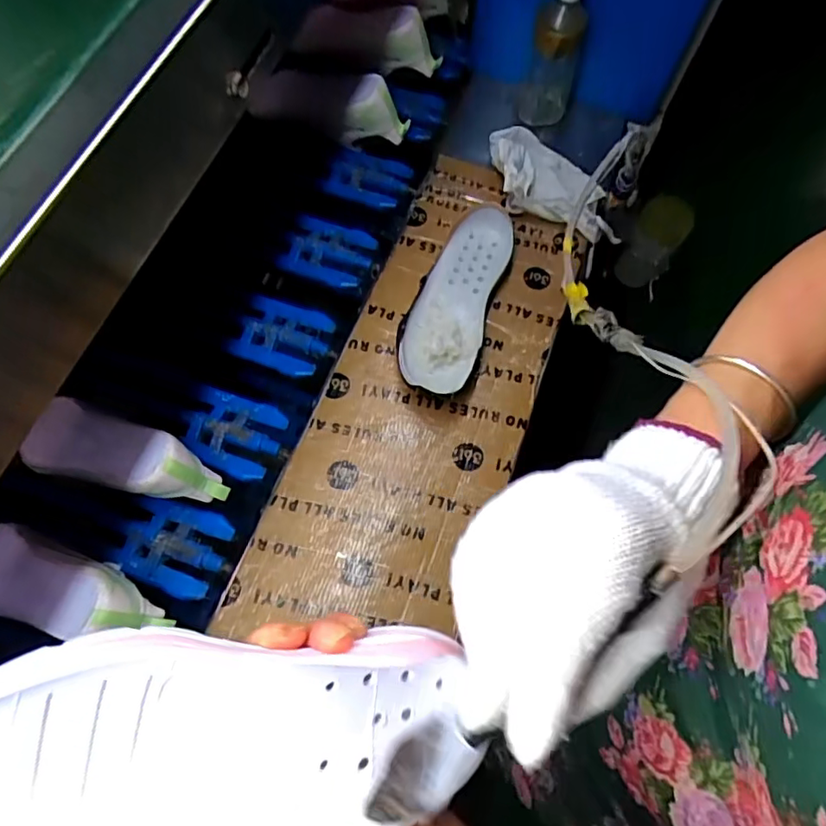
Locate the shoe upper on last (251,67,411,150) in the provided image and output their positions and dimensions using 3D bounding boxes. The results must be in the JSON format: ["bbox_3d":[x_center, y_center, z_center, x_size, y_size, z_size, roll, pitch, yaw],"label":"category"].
[{"bbox_3d":[-0.113,-0.440,0.799,0.220,0.087,0.080,7,71,2],"label":"shoe upper on last"}]

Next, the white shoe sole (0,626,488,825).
[{"bbox_3d":[-0.074,0.126,0.216,0.211,0.034,0.082,5,68,-29],"label":"white shoe sole"}]

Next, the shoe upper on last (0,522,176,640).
[{"bbox_3d":[-0.335,0.170,0.535,0.184,0.065,0.070,21,72,7],"label":"shoe upper on last"}]

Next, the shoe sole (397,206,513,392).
[{"bbox_3d":[0.051,-0.136,0.673,0.092,0.055,0.260,17,71,6],"label":"shoe sole"}]

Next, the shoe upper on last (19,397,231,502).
[{"bbox_3d":[-0.294,0.054,0.594,0.180,0.097,0.072,19,72,6],"label":"shoe upper on last"}]

